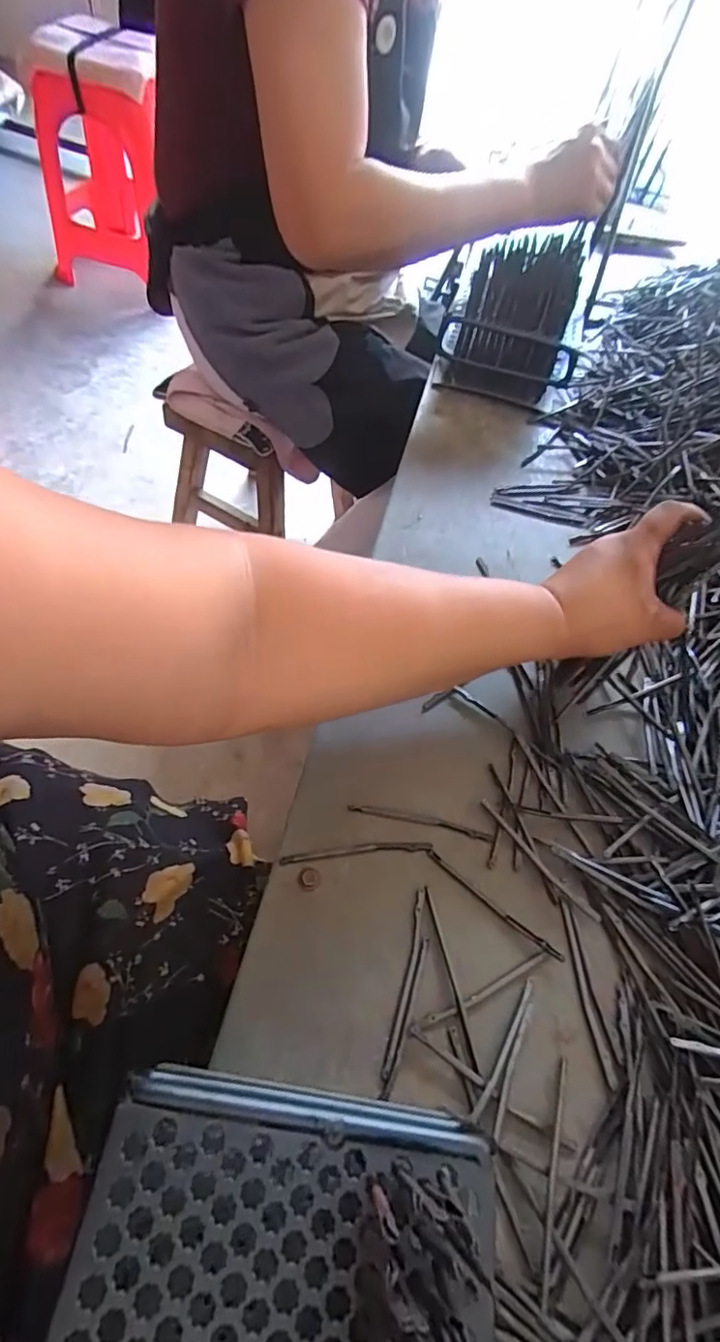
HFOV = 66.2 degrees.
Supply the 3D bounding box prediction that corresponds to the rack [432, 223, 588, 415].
[{"bbox_3d":[0.186,-0.420,0.657,0.153,0.112,0.203,18,56,3],"label":"rack"}]

